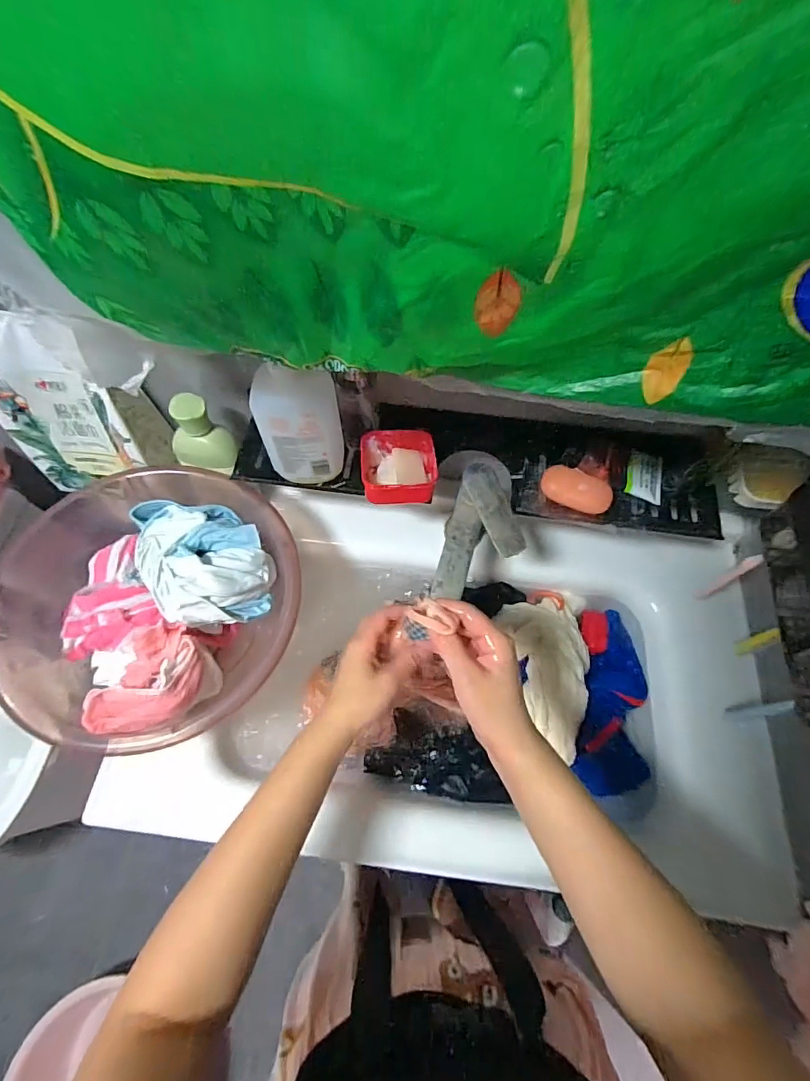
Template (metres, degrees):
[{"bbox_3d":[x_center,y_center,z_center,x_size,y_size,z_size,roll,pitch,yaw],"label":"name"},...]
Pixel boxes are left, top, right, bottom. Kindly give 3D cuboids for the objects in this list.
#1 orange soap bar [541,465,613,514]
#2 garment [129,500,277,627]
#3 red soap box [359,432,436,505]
[{"bbox_3d":[0.208,-0.062,0.559,0.084,0.020,0.042,26,67,10],"label":"orange soap bar"},{"bbox_3d":[-0.260,0.017,0.593,0.144,0.071,0.190,-25,68,-13],"label":"garment"},{"bbox_3d":[-0.007,-0.086,0.557,0.088,0.034,0.092,-5,65,-5],"label":"red soap box"}]

